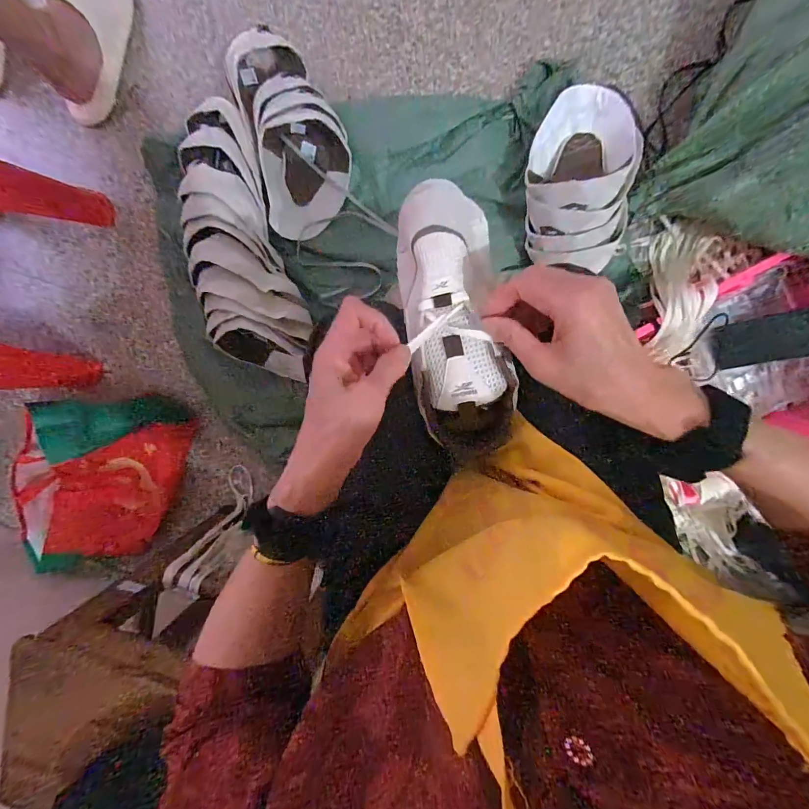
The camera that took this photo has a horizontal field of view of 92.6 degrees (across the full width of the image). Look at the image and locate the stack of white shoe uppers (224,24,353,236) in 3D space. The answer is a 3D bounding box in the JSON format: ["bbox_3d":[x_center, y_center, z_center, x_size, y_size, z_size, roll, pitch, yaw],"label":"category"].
[{"bbox_3d":[-0.210,-0.531,0.751,0.181,0.124,0.369,-12,95,8],"label":"stack of white shoe uppers"}]

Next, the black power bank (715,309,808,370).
[{"bbox_3d":[0.686,-0.121,0.718,0.166,0.022,0.087,-9,103,51],"label":"black power bank"}]

